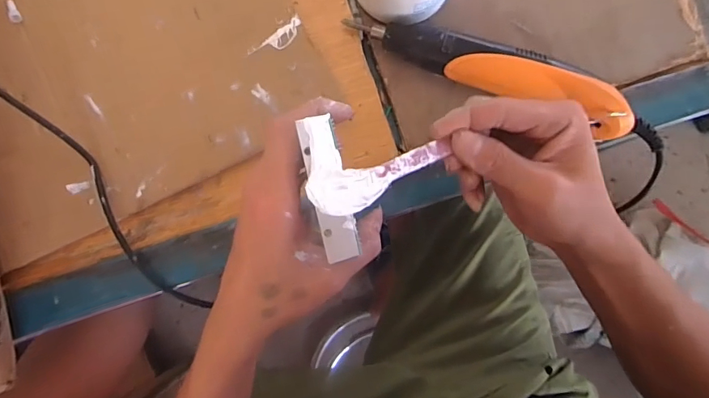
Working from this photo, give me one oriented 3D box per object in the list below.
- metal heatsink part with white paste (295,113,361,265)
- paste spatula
[{"bbox_3d":[-0.013,-0.005,0.252,0.018,0.009,0.075,-11,98,-2],"label":"metal heatsink part with white paste"},{"bbox_3d":[0.017,-0.014,0.259,0.089,0.004,0.026,-22,84,-24],"label":"paste spatula"}]

